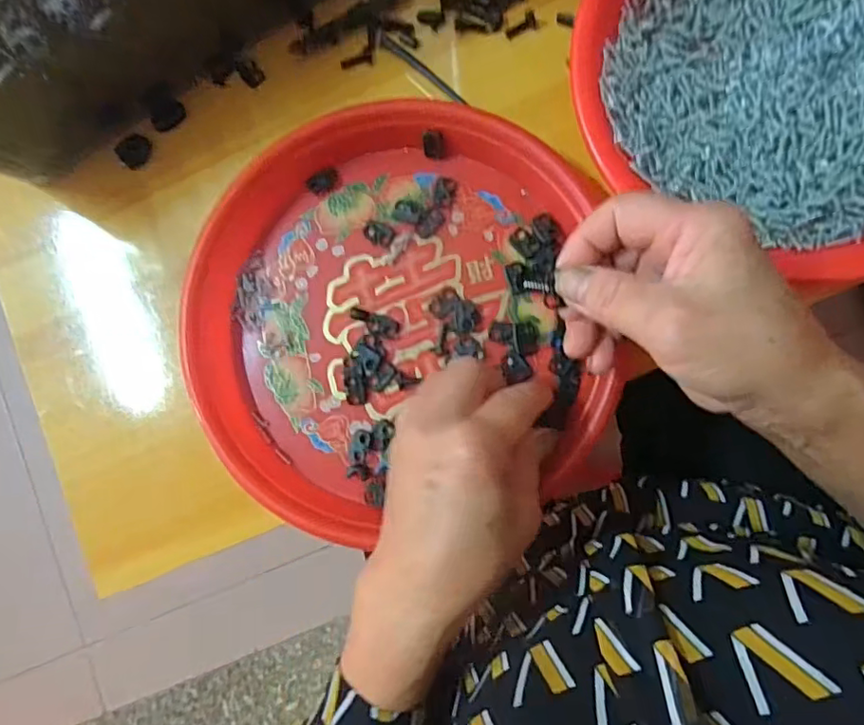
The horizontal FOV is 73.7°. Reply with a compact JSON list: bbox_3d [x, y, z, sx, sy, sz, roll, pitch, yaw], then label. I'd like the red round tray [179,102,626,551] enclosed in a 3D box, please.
[{"bbox_3d":[-0.017,-0.023,0.319,0.239,0.028,0.229,-1,85,7],"label":"red round tray"}]

